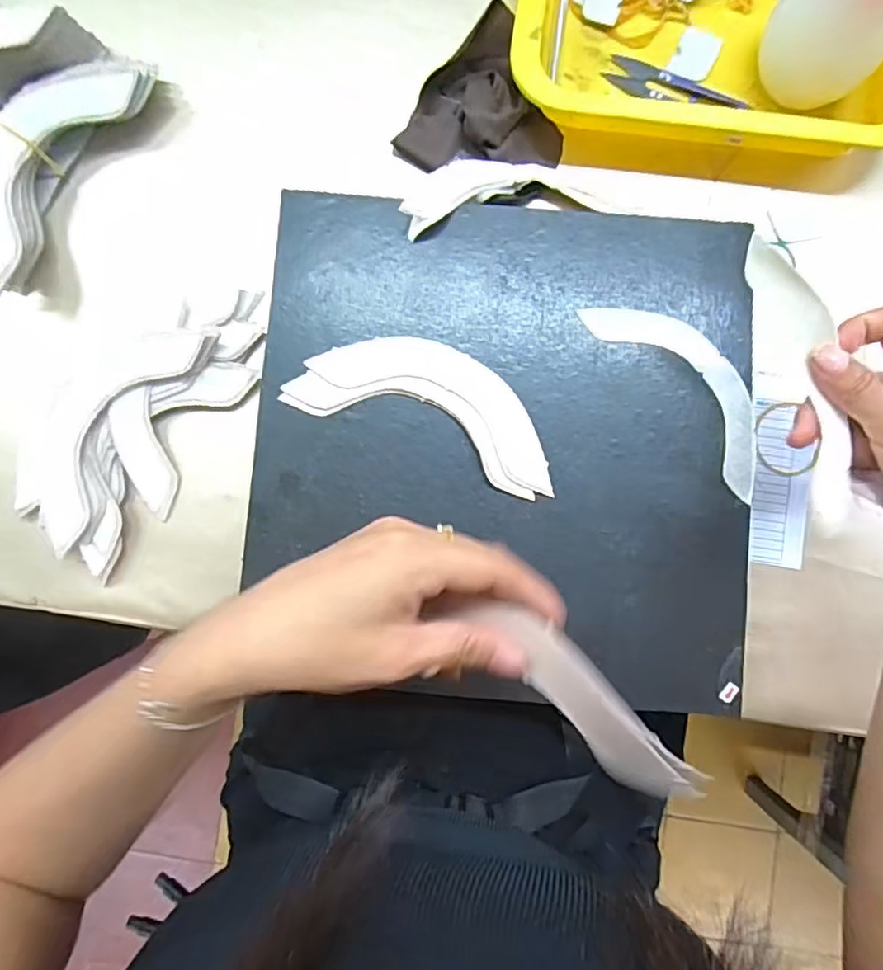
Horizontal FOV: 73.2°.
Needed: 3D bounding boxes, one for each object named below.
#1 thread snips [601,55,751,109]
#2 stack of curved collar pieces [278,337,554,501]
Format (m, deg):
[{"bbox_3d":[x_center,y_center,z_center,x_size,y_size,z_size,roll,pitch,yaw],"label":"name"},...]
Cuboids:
[{"bbox_3d":[0.155,-0.263,0.396,0.092,0.005,0.025,21,88,2],"label":"thread snips"},{"bbox_3d":[-0.006,-0.052,0.367,0.166,0.005,0.067,22,88,2],"label":"stack of curved collar pieces"}]

